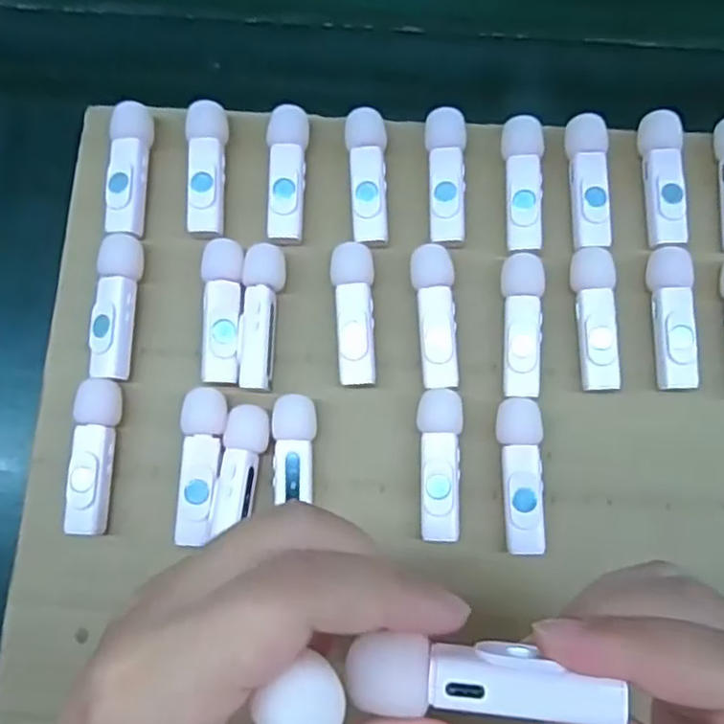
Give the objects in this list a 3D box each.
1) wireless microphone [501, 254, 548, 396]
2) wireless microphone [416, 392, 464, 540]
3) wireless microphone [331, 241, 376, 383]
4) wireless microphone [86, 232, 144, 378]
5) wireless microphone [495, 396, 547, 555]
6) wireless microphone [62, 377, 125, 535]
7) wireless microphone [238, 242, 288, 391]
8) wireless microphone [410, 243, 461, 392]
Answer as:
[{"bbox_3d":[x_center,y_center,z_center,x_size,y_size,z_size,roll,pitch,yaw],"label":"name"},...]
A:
[{"bbox_3d":[0.072,-0.016,0.308,0.018,0.016,0.065,5,75,1],"label":"wireless microphone"},{"bbox_3d":[0.033,0.044,0.295,0.019,0.016,0.064,3,75,0],"label":"wireless microphone"},{"bbox_3d":[-0.003,-0.021,0.309,0.018,0.017,0.064,-1,79,0],"label":"wireless microphone"},{"bbox_3d":[-0.110,-0.024,0.308,0.017,0.017,0.065,3,75,0],"label":"wireless microphone"},{"bbox_3d":[0.068,0.049,0.294,0.019,0.017,0.065,2,75,0],"label":"wireless microphone"},{"bbox_3d":[-0.116,0.041,0.296,0.017,0.016,0.065,1,79,0],"label":"wireless microphone"},{"bbox_3d":[-0.046,-0.021,0.308,0.018,0.017,0.066,6,79,1],"label":"wireless microphone"},{"bbox_3d":[0.033,-0.019,0.309,0.019,0.015,0.065,0,75,0],"label":"wireless microphone"}]

